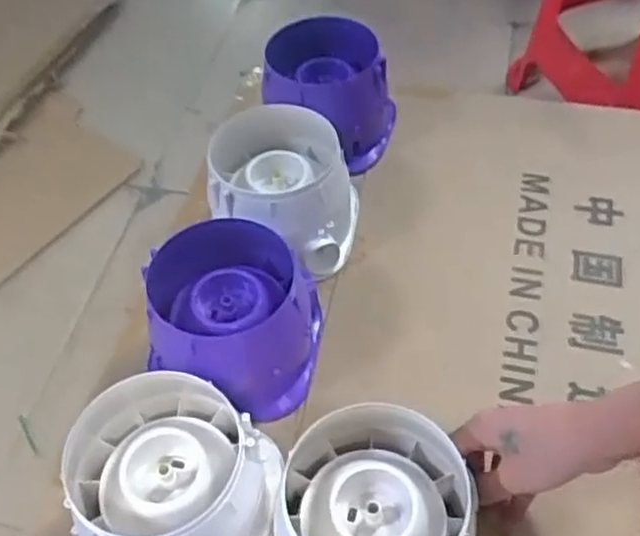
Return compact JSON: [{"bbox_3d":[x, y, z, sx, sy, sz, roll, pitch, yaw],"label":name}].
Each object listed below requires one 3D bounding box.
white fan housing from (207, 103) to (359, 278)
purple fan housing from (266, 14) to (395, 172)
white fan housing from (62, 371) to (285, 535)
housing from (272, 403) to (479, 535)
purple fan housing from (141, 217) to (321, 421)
[{"bbox_3d":[-0.036,-0.073,0.654,0.136,0.083,0.129,3,52,5],"label":"white fan housing"},{"bbox_3d":[0.009,-0.179,0.755,0.132,0.098,0.127,7,52,8],"label":"purple fan housing"},{"bbox_3d":[-0.105,0.144,0.494,0.146,0.085,0.138,6,52,7],"label":"white fan housing"},{"bbox_3d":[0.037,0.160,0.476,0.130,0.093,0.138,9,53,9],"label":"housing"},{"bbox_3d":[-0.068,0.037,0.574,0.126,0.090,0.119,-1,52,1],"label":"purple fan housing"}]

